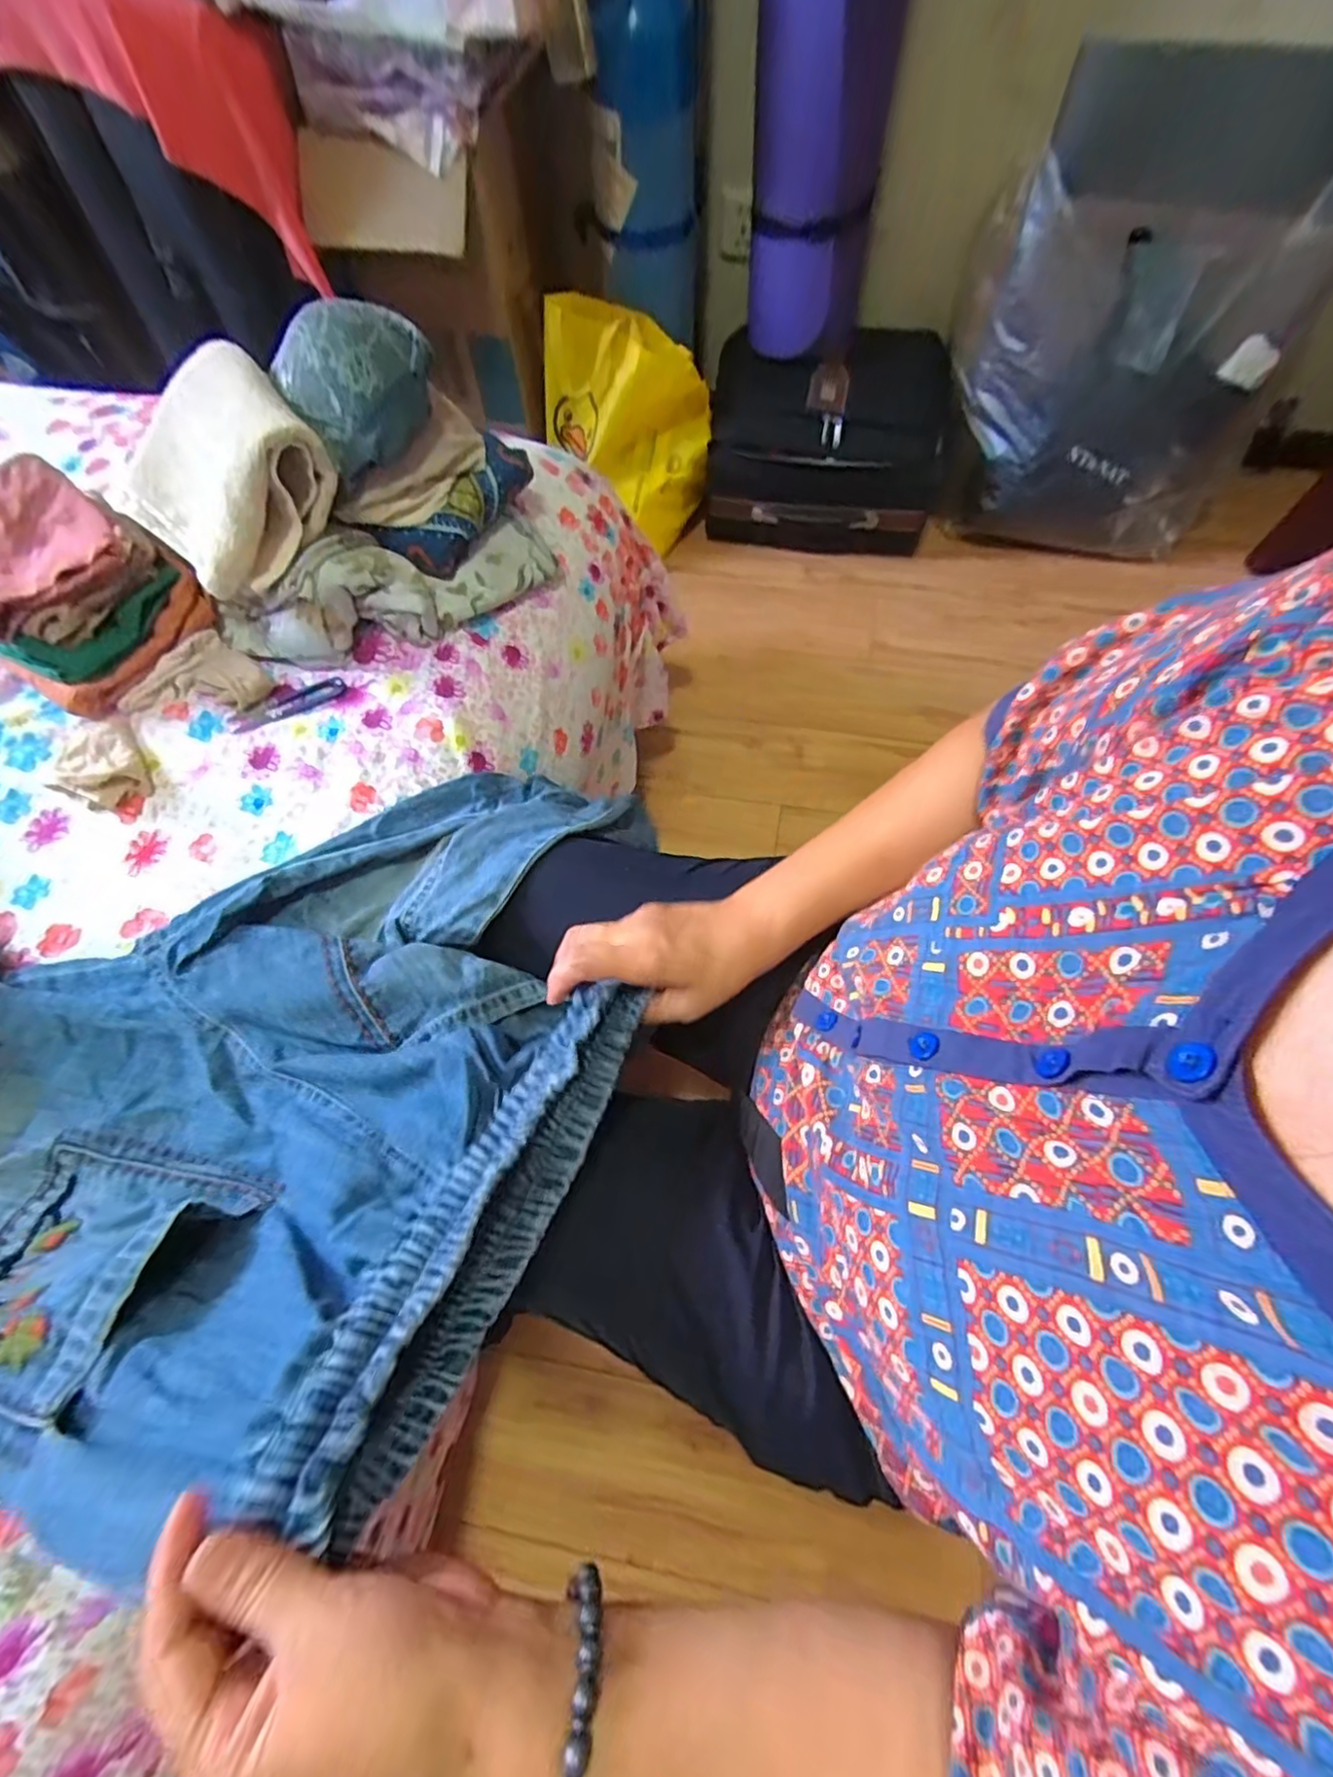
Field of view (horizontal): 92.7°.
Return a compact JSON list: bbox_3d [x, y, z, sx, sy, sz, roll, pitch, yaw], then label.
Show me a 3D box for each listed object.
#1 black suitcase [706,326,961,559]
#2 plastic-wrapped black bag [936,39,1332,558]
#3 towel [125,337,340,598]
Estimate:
[{"bbox_3d":[0.316,-0.884,1.290,0.454,0.282,0.291,4,66,5],"label":"black suitcase"},{"bbox_3d":[0.803,-0.951,1.103,0.547,0.538,0.384,8,66,6],"label":"plastic-wrapped black bag"},{"bbox_3d":[-0.376,-0.354,0.545,0.168,0.077,0.167,42,112,19],"label":"towel"}]

